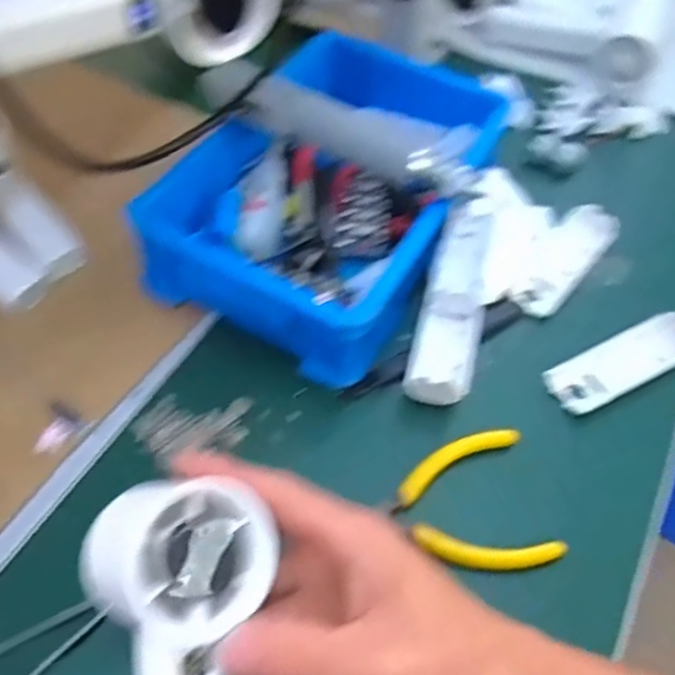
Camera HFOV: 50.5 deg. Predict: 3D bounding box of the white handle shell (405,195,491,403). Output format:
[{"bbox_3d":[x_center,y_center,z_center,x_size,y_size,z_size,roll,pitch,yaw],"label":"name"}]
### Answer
[{"bbox_3d":[0.080,-0.032,0.485,0.038,0.027,0.181,12,52,8],"label":"white handle shell"}]

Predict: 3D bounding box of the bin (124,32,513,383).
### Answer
[{"bbox_3d":[0.008,-0.107,0.506,0.161,0.075,0.261,26,55,18],"label":"bin"}]

